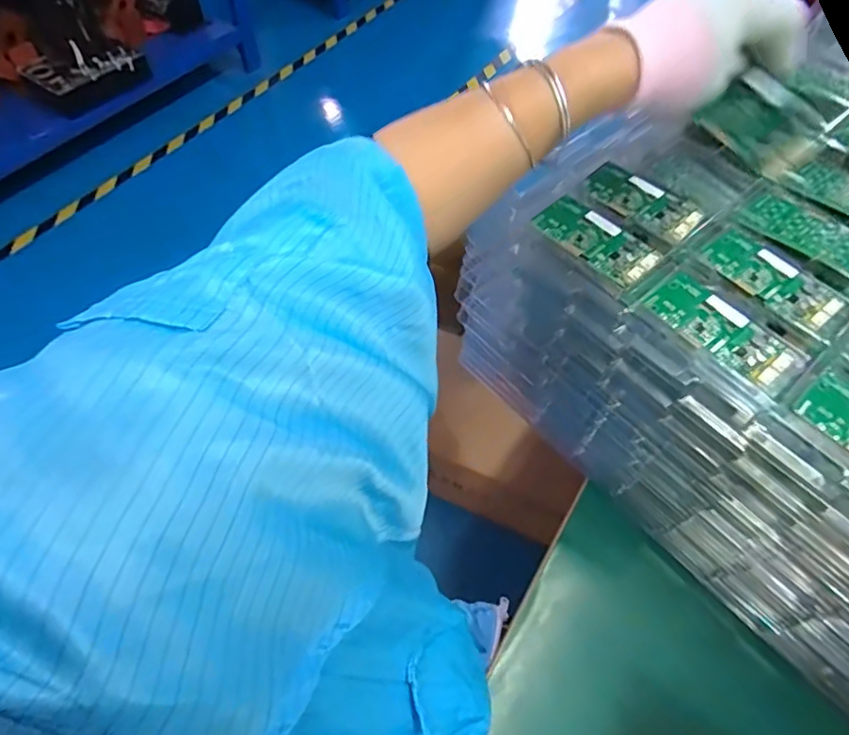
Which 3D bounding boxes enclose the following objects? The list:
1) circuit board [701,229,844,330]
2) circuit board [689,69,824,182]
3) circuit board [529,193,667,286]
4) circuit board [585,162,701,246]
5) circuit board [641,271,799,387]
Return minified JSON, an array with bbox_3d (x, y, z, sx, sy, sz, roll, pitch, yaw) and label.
[{"bbox_3d":[0.255,-0.067,0.386,0.046,0.007,0.093,-36,65,-22],"label":"circuit board"},{"bbox_3d":[0.243,-0.173,0.379,0.075,0.046,0.011,40,44,1],"label":"circuit board"},{"bbox_3d":[0.133,-0.099,0.404,0.047,0.008,0.094,-38,66,-23],"label":"circuit board"},{"bbox_3d":[0.178,-0.136,0.428,0.091,0.006,0.048,37,63,20],"label":"circuit board"},{"bbox_3d":[0.203,-0.028,0.362,0.047,0.007,0.094,-35,65,-22],"label":"circuit board"}]

